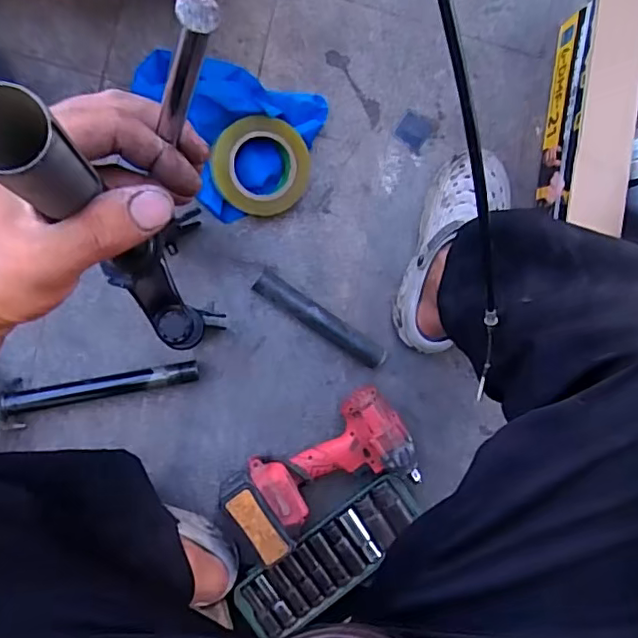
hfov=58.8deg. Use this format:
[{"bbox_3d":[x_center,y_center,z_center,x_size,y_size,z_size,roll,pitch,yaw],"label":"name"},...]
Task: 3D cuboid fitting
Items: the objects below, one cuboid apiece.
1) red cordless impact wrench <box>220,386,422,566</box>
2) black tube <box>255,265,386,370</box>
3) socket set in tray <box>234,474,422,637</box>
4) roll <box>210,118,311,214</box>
[{"bbox_3d":[0.007,0.207,0.747,0.250,0.071,0.140,-32,94,-7],"label":"red cordless impact wrench"},{"bbox_3d":[0.003,0.000,0.772,0.199,0.027,0.035,34,85,-7],"label":"black tube"},{"bbox_3d":[0.019,0.324,0.765,0.266,0.030,0.093,-35,94,-7],"label":"socket set in tray"},{"bbox_3d":[-0.077,-0.199,0.745,0.129,0.048,0.125,0,112,-17],"label":"roll"}]

